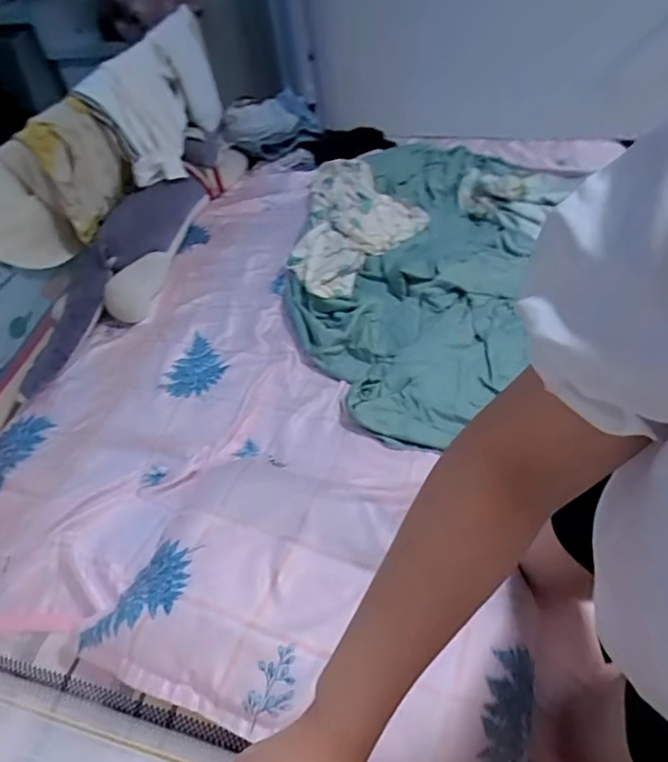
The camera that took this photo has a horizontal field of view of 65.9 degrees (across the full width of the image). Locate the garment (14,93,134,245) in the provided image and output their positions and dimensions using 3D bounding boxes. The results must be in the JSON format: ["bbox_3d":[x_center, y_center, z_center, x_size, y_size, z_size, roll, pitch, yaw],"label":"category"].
[{"bbox_3d":[-0.754,-0.638,1.552,0.074,0.337,0.356,11,52,18],"label":"garment"}]

